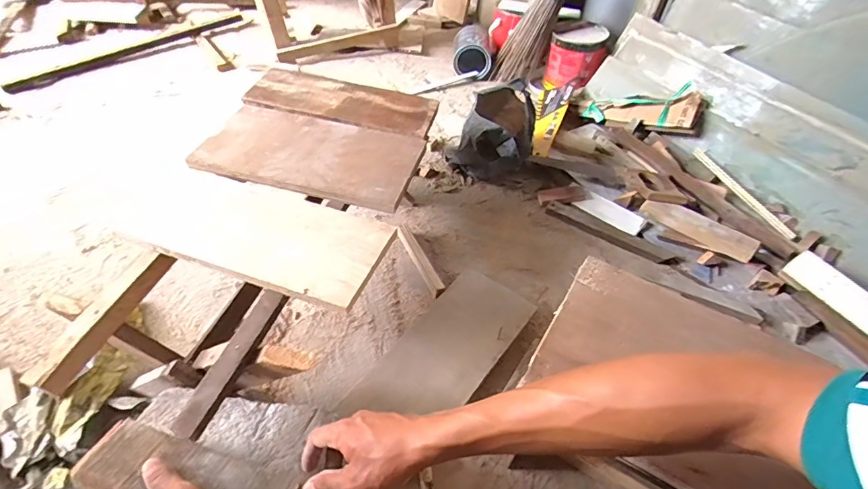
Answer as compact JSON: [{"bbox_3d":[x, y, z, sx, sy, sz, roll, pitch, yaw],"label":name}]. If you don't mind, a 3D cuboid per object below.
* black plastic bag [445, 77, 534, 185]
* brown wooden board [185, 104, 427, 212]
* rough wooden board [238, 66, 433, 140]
[{"bbox_3d":[0.130,-0.243,1.000,0.170,0.194,0.232,16,48,10],"label":"black plastic bag"},{"bbox_3d":[-0.197,-0.153,0.742,0.339,0.020,0.184,14,48,8],"label":"brown wooden board"},{"bbox_3d":[-0.170,-0.269,0.851,0.346,0.014,0.127,15,48,9],"label":"rough wooden board"}]

